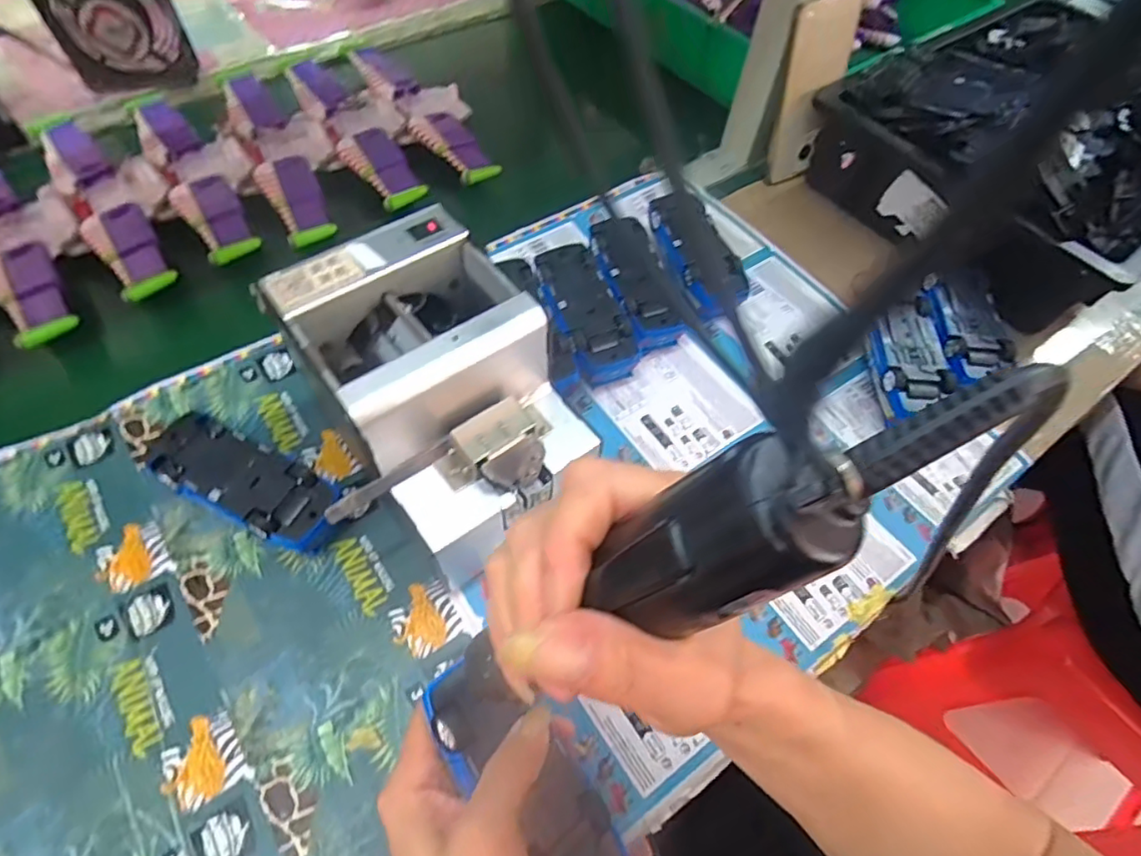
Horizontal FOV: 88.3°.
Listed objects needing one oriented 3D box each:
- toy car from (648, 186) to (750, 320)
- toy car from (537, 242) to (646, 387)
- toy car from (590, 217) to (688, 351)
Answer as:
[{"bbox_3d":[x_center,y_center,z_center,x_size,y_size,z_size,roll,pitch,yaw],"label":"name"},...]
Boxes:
[{"bbox_3d":[0.110,-0.157,0.532,0.057,0.047,0.126,-15,58,-12],"label":"toy car"},{"bbox_3d":[0.009,-0.092,0.487,0.052,0.043,0.124,-16,59,-13],"label":"toy car"},{"bbox_3d":[0.057,-0.121,0.512,0.056,0.046,0.133,-15,58,-12],"label":"toy car"}]

